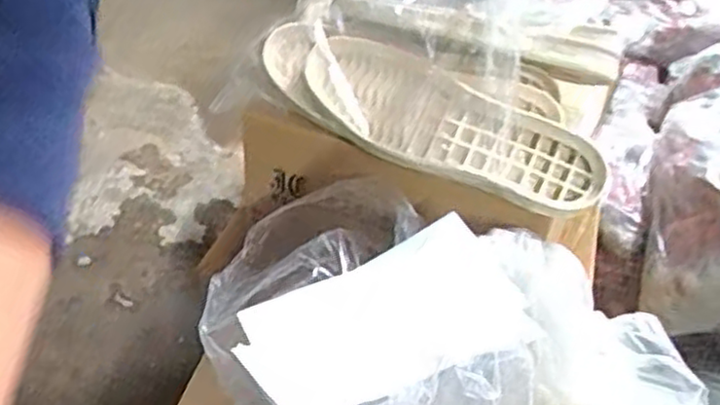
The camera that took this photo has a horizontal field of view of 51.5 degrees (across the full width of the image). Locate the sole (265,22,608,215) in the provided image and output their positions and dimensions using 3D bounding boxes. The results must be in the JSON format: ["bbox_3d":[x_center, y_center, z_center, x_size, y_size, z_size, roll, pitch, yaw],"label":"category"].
[{"bbox_3d":[0.065,-0.082,0.729,0.355,0.036,0.103,26,69,6],"label":"sole"}]

